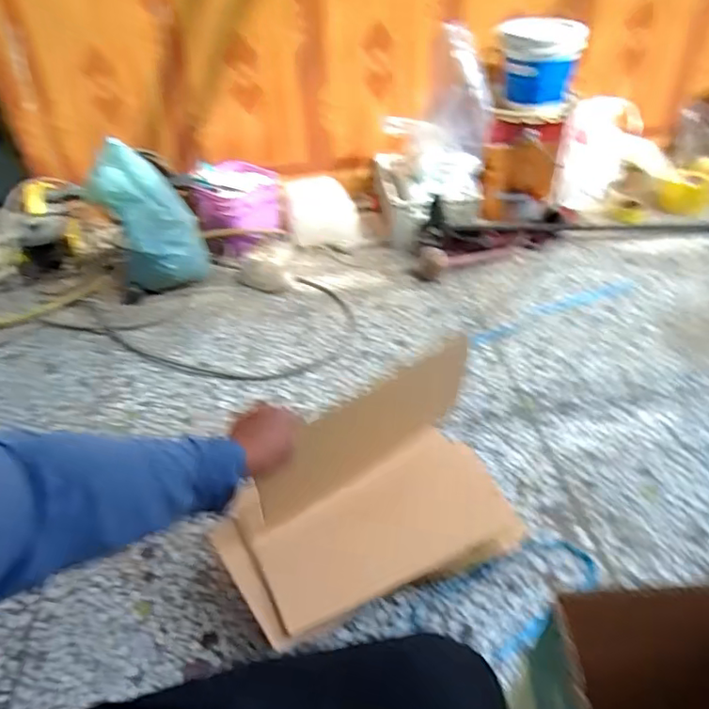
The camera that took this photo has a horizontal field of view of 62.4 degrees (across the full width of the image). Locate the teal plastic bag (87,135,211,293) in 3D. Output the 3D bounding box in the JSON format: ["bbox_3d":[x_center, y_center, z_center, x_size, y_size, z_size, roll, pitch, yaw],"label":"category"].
[{"bbox_3d":[-0.524,-0.339,1.497,0.234,0.355,0.190,-17,42,-15],"label":"teal plastic bag"}]

